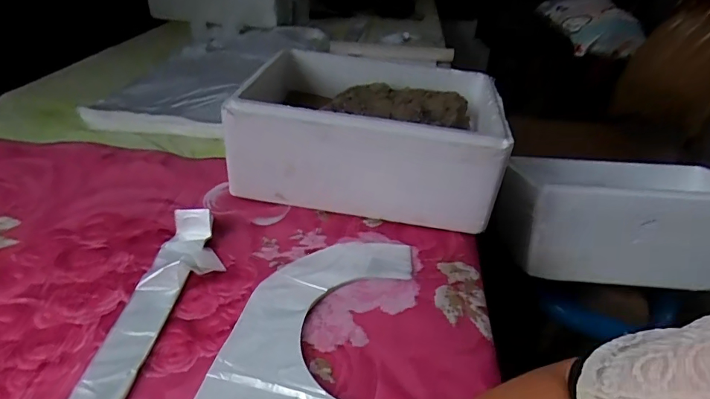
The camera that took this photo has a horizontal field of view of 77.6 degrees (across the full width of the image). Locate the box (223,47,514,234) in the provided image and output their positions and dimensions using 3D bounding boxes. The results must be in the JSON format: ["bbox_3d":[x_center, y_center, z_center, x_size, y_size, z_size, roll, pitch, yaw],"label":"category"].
[{"bbox_3d":[0.019,-0.110,0.728,0.379,0.181,0.337,6,33,3],"label":"box"}]

